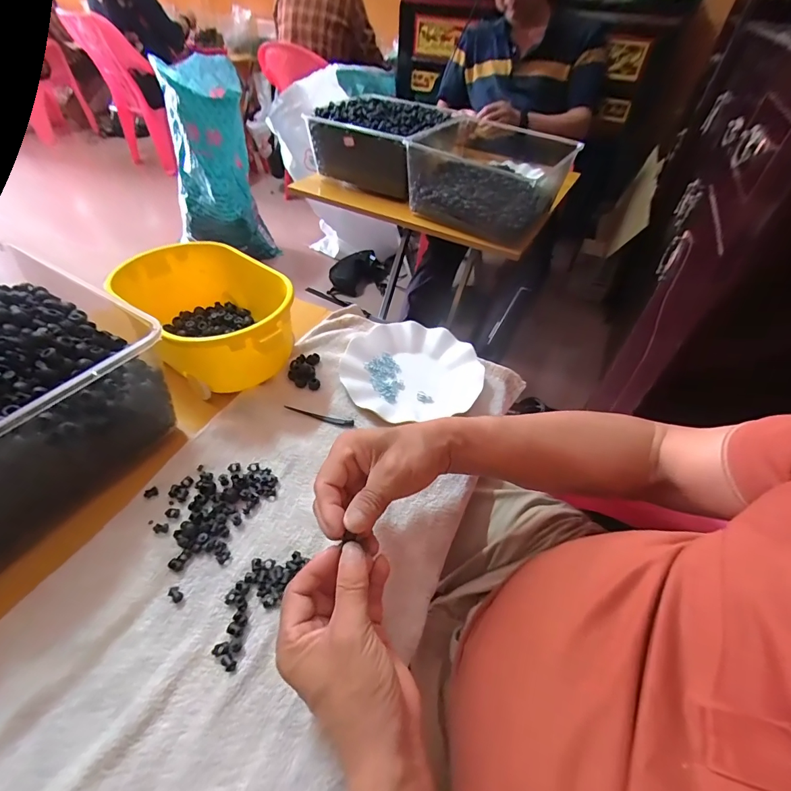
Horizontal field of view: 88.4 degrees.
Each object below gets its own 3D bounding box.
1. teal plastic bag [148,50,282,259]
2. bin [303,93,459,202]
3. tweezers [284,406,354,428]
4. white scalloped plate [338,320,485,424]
[{"bbox_3d":[-0.672,-0.812,1.502,0.335,0.615,0.292,-17,50,-19],"label":"teal plastic bag"},{"bbox_3d":[-0.032,-0.628,1.016,0.272,0.155,0.295,20,48,15],"label":"bin"},{"bbox_3d":[-0.092,0.026,0.489,0.087,0.006,0.011,12,47,8],"label":"tweezers"},{"bbox_3d":[0.020,-0.042,0.556,0.184,0.036,0.159,-6,47,-10],"label":"white scalloped plate"}]

